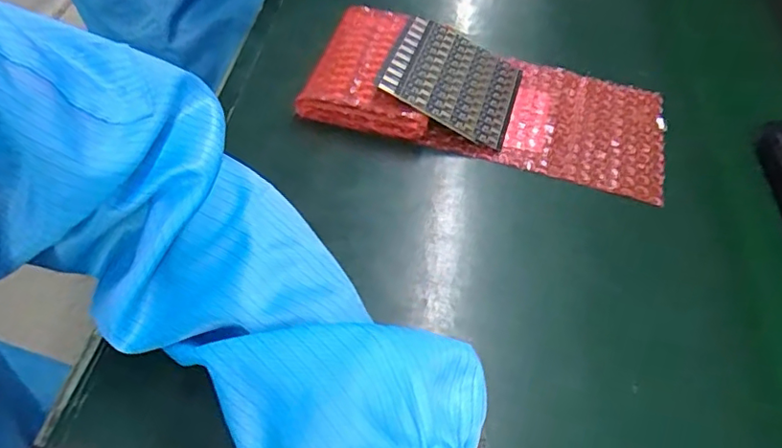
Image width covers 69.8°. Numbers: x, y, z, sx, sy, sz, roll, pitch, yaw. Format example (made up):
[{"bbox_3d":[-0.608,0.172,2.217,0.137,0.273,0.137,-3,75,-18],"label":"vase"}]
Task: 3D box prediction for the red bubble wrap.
[{"bbox_3d":[0.076,-0.097,0.435,0.267,0.021,0.119,18,57,2],"label":"red bubble wrap"}]

